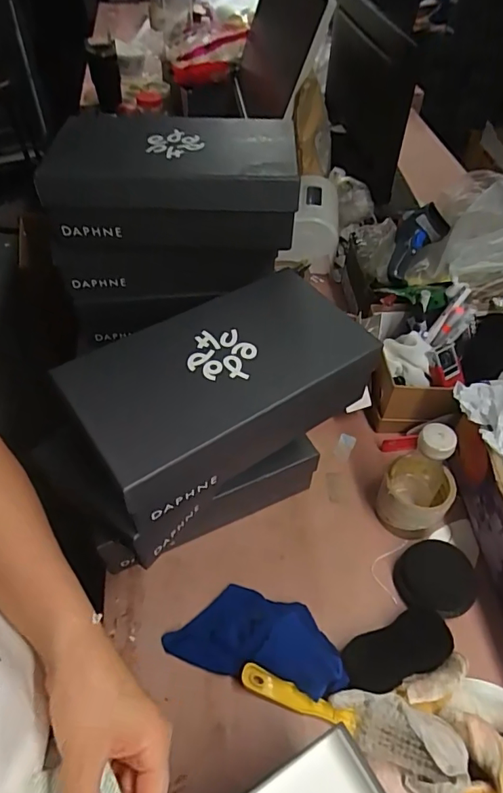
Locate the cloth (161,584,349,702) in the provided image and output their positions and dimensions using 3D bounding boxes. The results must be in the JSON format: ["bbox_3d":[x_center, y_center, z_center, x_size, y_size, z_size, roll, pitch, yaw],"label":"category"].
[{"bbox_3d":[0.007,0.278,0.579,0.200,0.025,0.095,12,51,9],"label":"cloth"}]

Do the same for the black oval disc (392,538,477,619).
[{"bbox_3d":[0.235,0.230,0.625,0.097,0.022,0.090,9,51,7],"label":"black oval disc"}]

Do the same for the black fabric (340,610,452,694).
[{"bbox_3d":[0.167,0.292,0.564,0.129,0.012,0.061,-19,53,-16],"label":"black fabric"}]

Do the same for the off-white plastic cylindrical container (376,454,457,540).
[{"bbox_3d":[0.218,0.134,0.662,0.084,0.081,0.080,0,50,0],"label":"off-white plastic cylindrical container"}]

